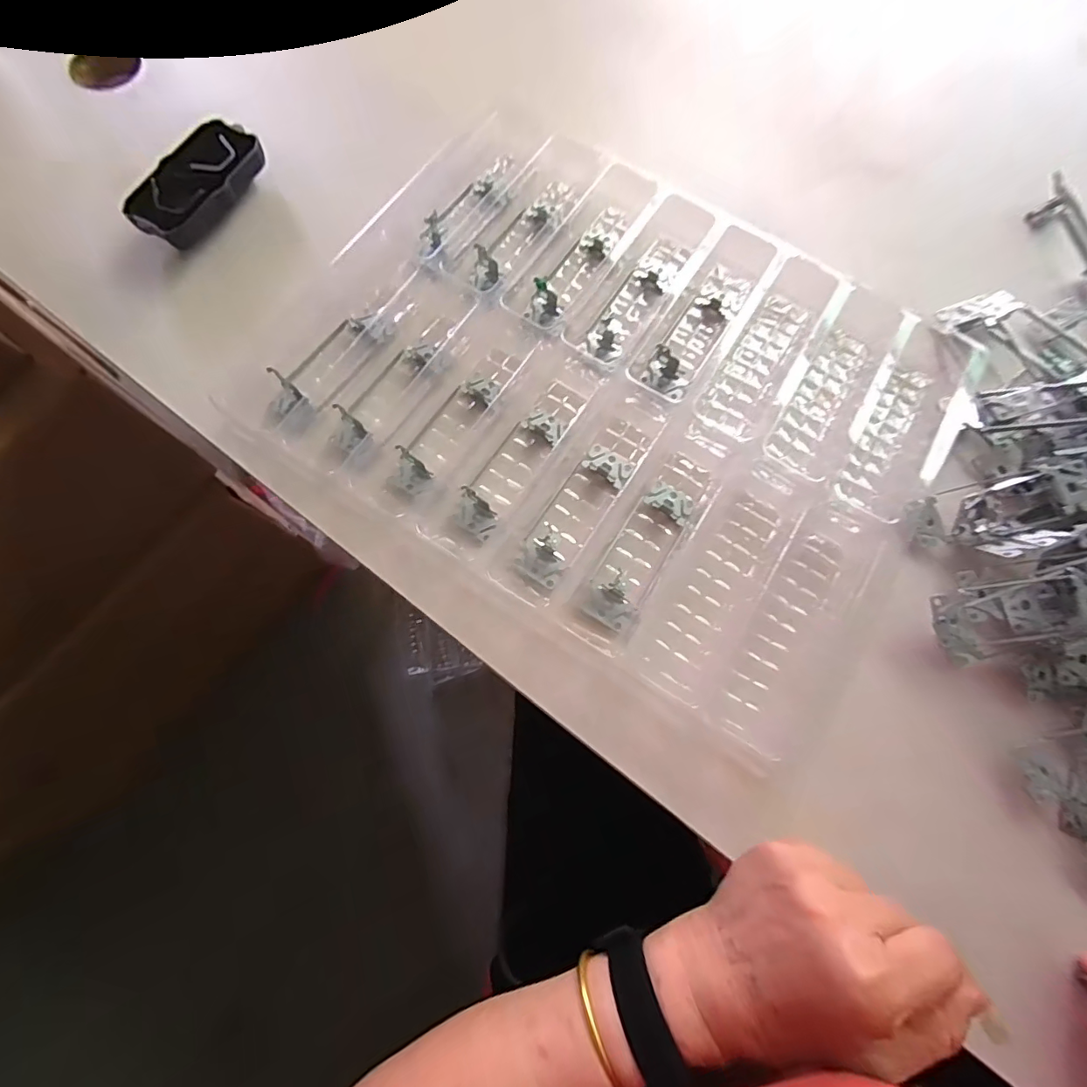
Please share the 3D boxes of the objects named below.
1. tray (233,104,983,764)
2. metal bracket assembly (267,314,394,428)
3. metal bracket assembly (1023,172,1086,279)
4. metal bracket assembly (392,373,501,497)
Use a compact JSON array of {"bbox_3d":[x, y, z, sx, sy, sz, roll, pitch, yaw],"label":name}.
[{"bbox_3d":[0.050,-0.120,0.356,0.444,0.028,0.343,33,77,7],"label":"tray"},{"bbox_3d":[-0.157,-0.130,0.353,0.035,0.019,0.109,38,77,8],"label":"metal bracket assembly"},{"bbox_3d":[0.442,-0.256,0.421,0.026,0.027,0.101,-18,76,-6],"label":"metal bracket assembly"},{"bbox_3d":[-0.069,-0.081,0.345,0.029,0.019,0.103,31,76,6],"label":"metal bracket assembly"}]

